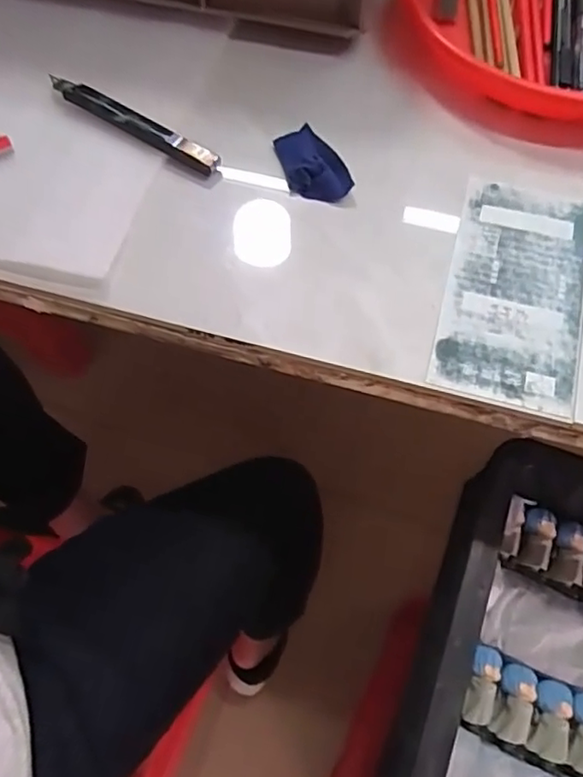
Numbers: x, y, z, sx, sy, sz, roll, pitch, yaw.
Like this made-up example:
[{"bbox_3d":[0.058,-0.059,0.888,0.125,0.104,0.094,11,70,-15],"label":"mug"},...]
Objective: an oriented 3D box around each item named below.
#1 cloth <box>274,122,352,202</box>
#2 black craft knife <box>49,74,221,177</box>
[{"bbox_3d":[0.013,-0.148,0.391,0.037,0.009,0.062,-16,66,-7],"label":"cloth"},{"bbox_3d":[-0.108,-0.181,0.404,0.139,0.010,0.017,31,70,14],"label":"black craft knife"}]

